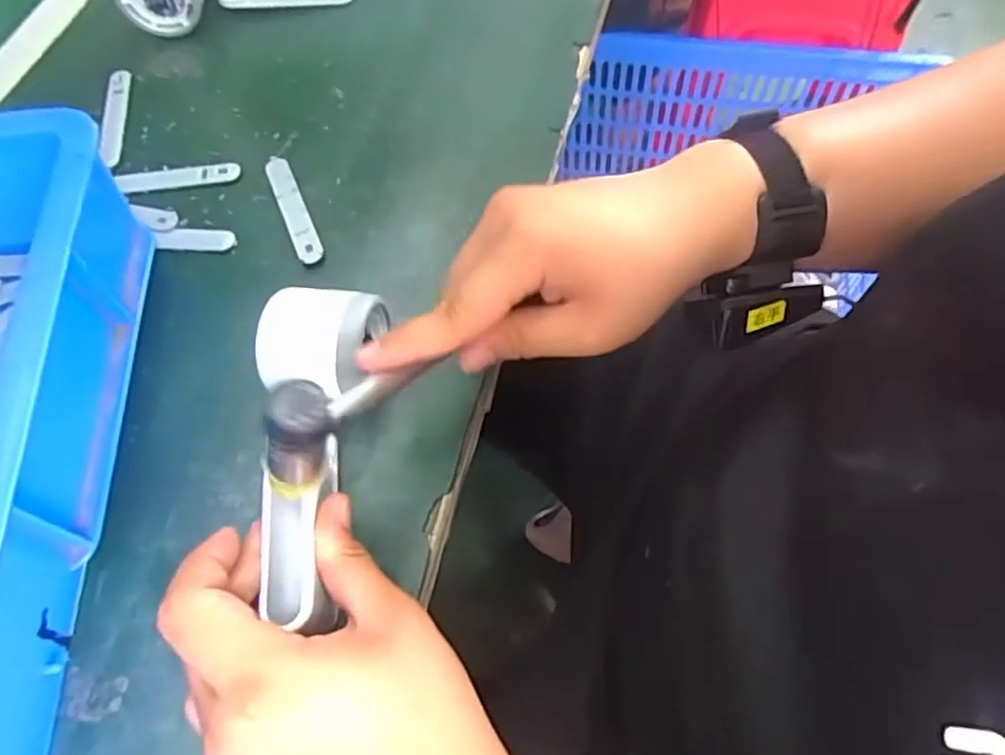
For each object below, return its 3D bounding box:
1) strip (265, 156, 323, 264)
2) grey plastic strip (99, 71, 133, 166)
[{"bbox_3d":[-0.133,-0.108,0.429,0.017,0.007,0.093,-23,64,-8],"label":"strip"},{"bbox_3d":[-0.273,-0.184,0.474,0.015,0.007,0.090,-9,63,-1],"label":"grey plastic strip"}]

